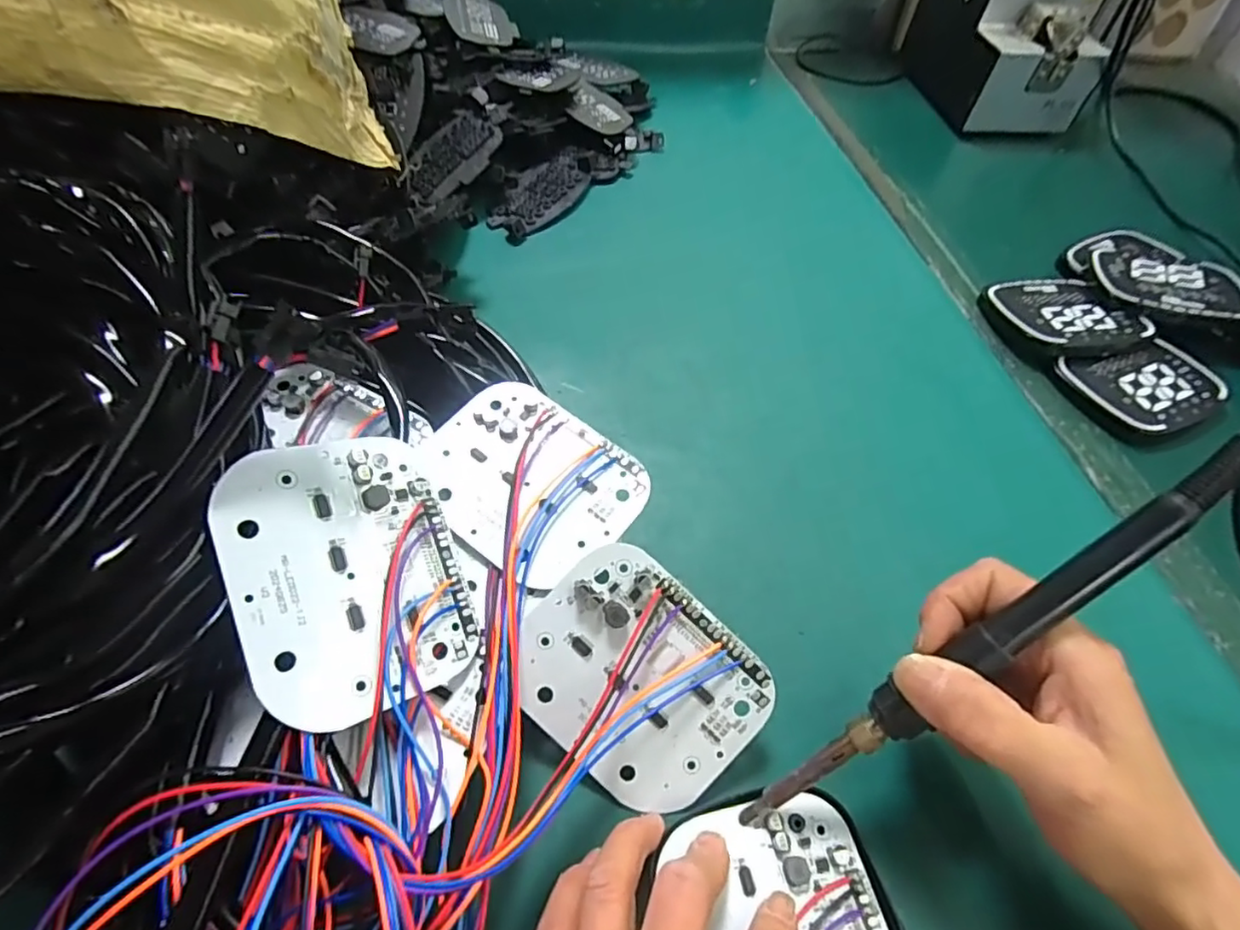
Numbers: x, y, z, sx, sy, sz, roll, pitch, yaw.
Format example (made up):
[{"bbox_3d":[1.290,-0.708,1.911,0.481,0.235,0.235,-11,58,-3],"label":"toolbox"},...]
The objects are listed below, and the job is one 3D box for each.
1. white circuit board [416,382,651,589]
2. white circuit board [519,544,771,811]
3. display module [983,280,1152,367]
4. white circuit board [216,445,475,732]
[{"bbox_3d":[-0.044,0.006,0.284,0.099,0.010,0.082,35,59,20],"label":"white circuit board"},{"bbox_3d":[0.008,0.091,0.249,0.104,0.008,0.081,44,89,1],"label":"white circuit board"},{"bbox_3d":[0.331,-0.112,0.449,0.105,0.018,0.084,-10,55,-11],"label":"display module"},{"bbox_3d":[-0.100,0.040,0.227,0.084,0.005,0.102,-8,77,-44],"label":"white circuit board"}]

